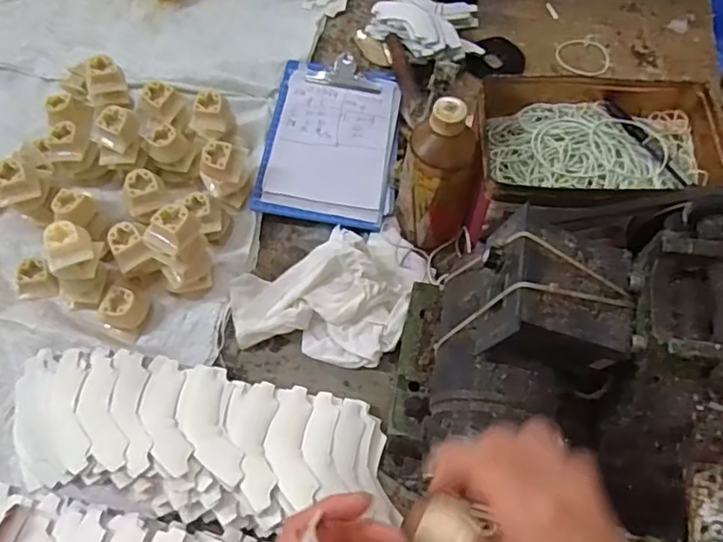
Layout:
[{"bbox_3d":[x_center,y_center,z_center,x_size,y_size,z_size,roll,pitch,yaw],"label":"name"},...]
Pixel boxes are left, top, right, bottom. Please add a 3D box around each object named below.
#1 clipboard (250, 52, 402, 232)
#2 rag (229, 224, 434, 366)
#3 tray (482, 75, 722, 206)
[{"bbox_3d":[-0.034,-0.159,0.700,0.150,0.032,0.226,7,62,6],"label":"clipboard"},{"bbox_3d":[-0.034,0.012,0.604,0.188,0.043,0.155,8,63,4],"label":"rag"},{"bbox_3d":[0.237,-0.122,0.574,0.242,0.051,0.159,4,62,2],"label":"tray"}]

